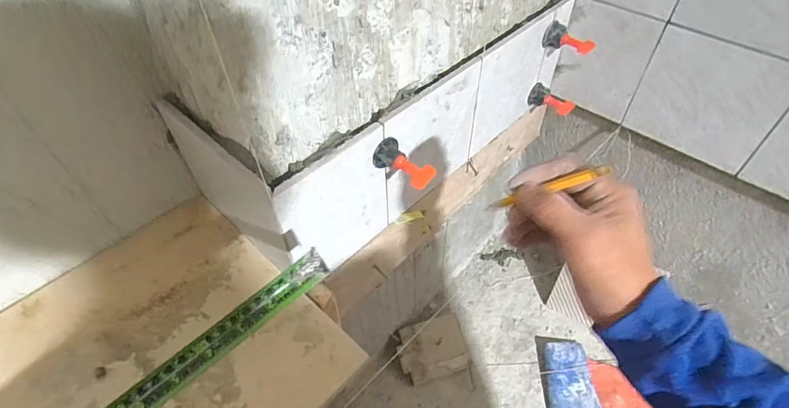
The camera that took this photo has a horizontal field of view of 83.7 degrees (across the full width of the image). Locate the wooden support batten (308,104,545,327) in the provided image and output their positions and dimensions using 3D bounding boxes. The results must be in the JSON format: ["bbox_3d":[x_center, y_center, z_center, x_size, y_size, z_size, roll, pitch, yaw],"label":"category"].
[{"bbox_3d":[0.075,-0.007,0.620,0.032,0.122,0.484,32,57,26],"label":"wooden support batten"}]

